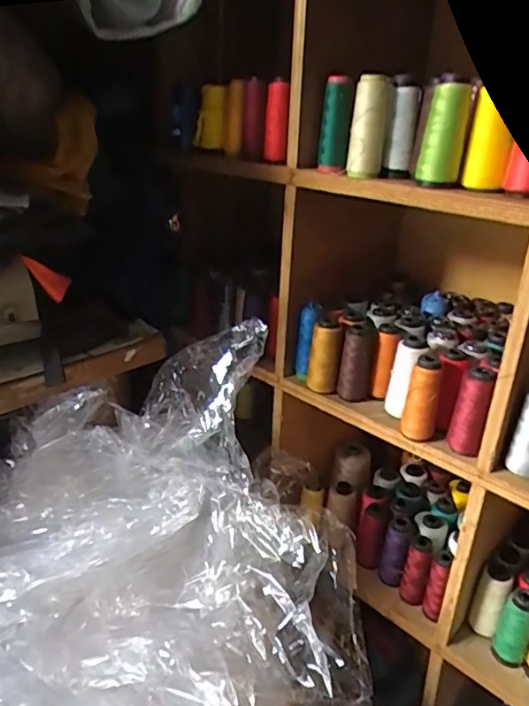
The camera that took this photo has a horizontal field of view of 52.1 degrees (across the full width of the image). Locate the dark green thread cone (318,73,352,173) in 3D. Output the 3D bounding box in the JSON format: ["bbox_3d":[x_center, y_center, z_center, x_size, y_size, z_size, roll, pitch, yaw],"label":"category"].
[{"bbox_3d":[0.088,-0.286,0.681,0.029,0.109,0.040,0,25,-6],"label":"dark green thread cone"}]

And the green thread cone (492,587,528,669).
[{"bbox_3d":[0.355,0.387,0.762,0.041,0.109,0.039,22,31,35],"label":"green thread cone"}]

